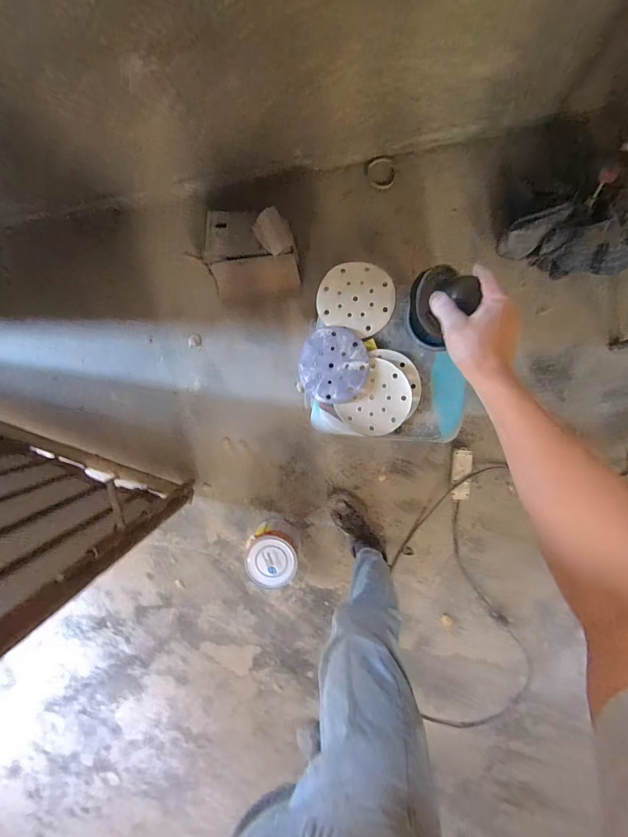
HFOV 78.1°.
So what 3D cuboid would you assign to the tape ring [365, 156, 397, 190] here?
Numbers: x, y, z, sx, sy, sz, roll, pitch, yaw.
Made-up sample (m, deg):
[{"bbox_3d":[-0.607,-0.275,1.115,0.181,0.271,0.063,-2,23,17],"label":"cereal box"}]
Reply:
[{"bbox_3d":[0.194,-0.720,1.133,0.089,0.012,0.082,4,123,6],"label":"tape ring"}]

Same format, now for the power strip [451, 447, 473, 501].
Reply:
[{"bbox_3d":[0.454,0.173,1.186,0.054,0.034,0.165,-2,97,5],"label":"power strip"}]

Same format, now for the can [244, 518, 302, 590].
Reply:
[{"bbox_3d":[-0.124,0.418,1.206,0.154,0.154,0.158,1,97,4],"label":"can"}]

